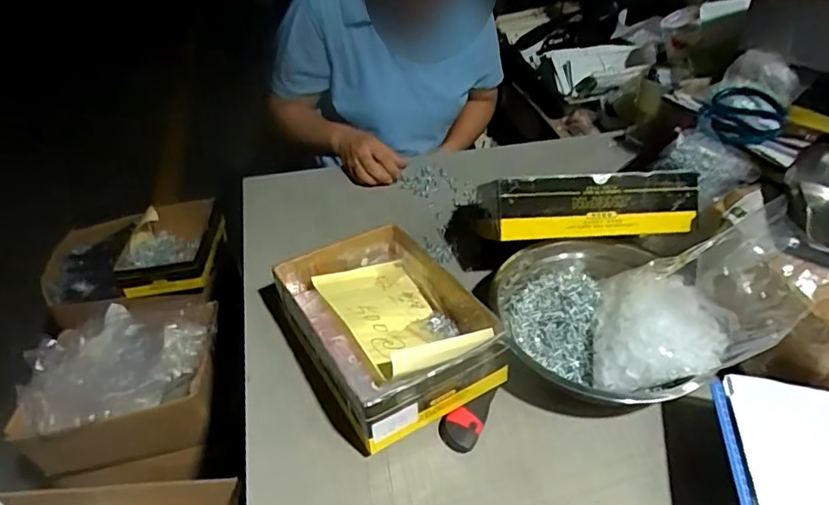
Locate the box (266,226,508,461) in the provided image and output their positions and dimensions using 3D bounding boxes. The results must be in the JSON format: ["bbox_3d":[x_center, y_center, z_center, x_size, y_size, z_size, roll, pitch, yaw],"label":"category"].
[{"bbox_3d":[-0.030,0.080,0.650,0.197,0.092,0.254,-22,44,-23],"label":"box"}]

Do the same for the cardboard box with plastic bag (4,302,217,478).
[{"bbox_3d":[-0.502,0.221,0.981,0.316,0.129,0.250,-9,40,-10],"label":"cardboard box with plastic bag"}]

